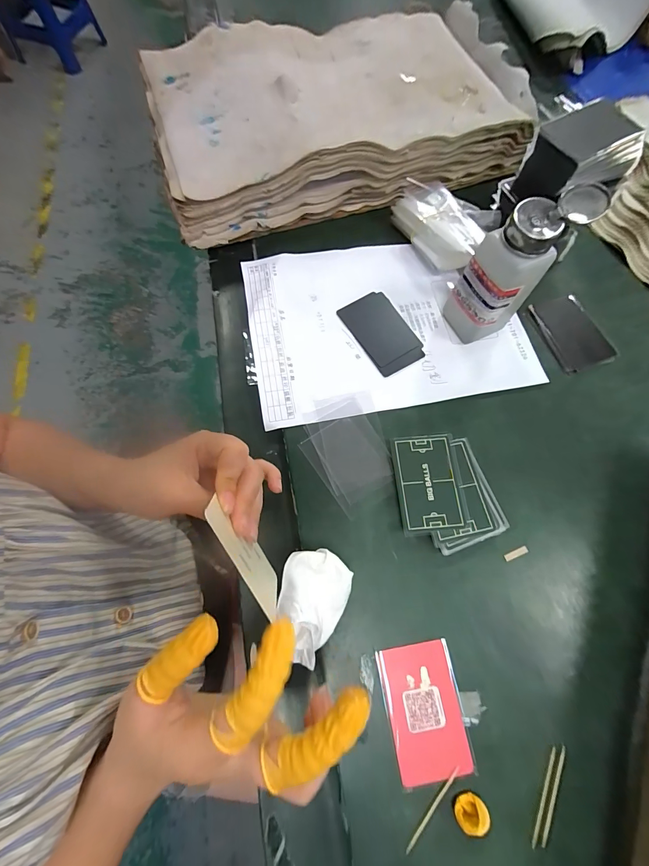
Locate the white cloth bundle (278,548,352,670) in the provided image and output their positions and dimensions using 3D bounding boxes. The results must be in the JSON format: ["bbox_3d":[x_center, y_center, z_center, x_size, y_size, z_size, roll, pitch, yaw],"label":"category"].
[{"bbox_3d":[-0.009,0.136,0.272,0.051,0.034,0.081,10,70,2],"label":"white cloth bundle"}]

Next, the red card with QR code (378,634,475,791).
[{"bbox_3d":[0.076,0.210,0.266,0.057,0.004,0.085,-8,71,-4],"label":"red card with QR code"}]

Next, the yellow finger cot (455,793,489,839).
[{"bbox_3d":[0.101,0.261,0.237,0.021,0.015,0.016,-30,74,-11],"label":"yellow finger cot"}]

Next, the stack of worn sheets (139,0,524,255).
[{"bbox_3d":[0.011,-0.405,0.441,0.441,0.082,0.254,-18,72,-7],"label":"stack of worn sheets"}]

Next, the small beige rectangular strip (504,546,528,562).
[{"bbox_3d":[0.168,0.105,0.304,0.022,0.004,0.006,-21,72,-8],"label":"small beige rectangular strip"}]

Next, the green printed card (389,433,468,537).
[{"bbox_3d":[0.093,0.045,0.311,0.055,0.004,0.087,-5,71,-1],"label":"green printed card"}]

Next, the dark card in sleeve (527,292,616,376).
[{"bbox_3d":[0.275,-0.112,0.387,0.068,0.006,0.090,-18,72,-7],"label":"dark card in sleeve"}]

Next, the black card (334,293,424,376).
[{"bbox_3d":[0.063,-0.110,0.379,0.060,0.004,0.096,-29,73,-11],"label":"black card"}]

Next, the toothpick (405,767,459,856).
[{"bbox_3d":[0.076,0.264,0.243,0.004,0.004,0.060,41,74,12],"label":"toothpick"}]

